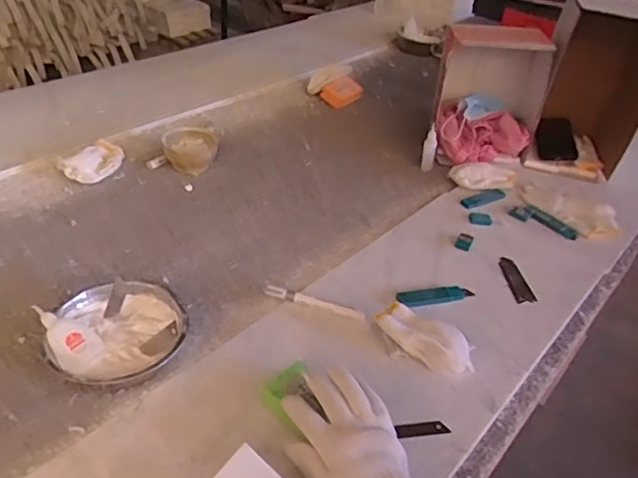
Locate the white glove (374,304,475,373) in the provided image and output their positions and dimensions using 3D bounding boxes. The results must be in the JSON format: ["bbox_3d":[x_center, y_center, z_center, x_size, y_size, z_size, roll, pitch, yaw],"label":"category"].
[{"bbox_3d":[0.139,0.132,0.736,0.130,0.050,0.060,26,42,23],"label":"white glove"}]

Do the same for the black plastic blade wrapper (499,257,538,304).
[{"bbox_3d":[0.311,0.065,0.890,0.031,0.007,0.096,-11,45,0],"label":"black plastic blade wrapper"}]

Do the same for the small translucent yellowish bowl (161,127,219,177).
[{"bbox_3d":[-0.241,-0.164,1.058,0.099,0.051,0.088,-4,40,-14],"label":"small translucent yellowish bowl"}]

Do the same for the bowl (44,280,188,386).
[{"bbox_3d":[-0.243,0.114,0.686,0.153,0.062,0.146,4,38,-3],"label":"bowl"}]

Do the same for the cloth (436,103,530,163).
[{"bbox_3d":[0.336,-0.207,1.169,0.186,0.090,0.082,11,39,5],"label":"cloth"}]

